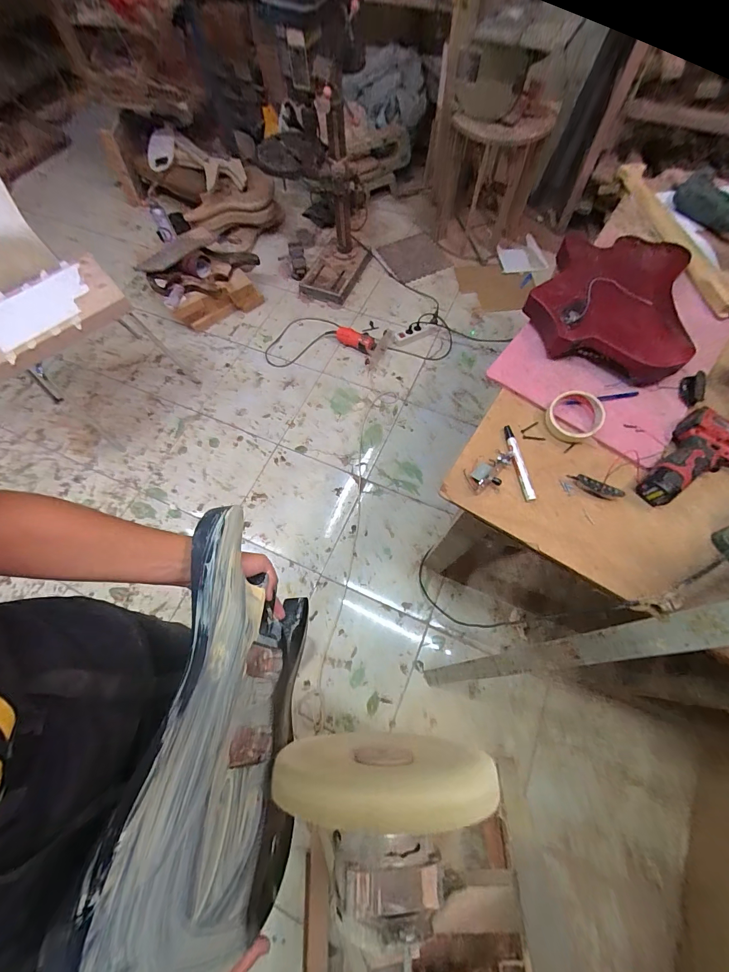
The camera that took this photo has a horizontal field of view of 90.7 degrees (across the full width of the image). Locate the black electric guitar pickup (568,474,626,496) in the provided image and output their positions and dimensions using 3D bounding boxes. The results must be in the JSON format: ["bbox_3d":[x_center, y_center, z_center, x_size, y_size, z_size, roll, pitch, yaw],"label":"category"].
[{"bbox_3d":[0.388,-0.001,0.604,0.080,0.026,0.015,27,69,13],"label":"black electric guitar pickup"}]

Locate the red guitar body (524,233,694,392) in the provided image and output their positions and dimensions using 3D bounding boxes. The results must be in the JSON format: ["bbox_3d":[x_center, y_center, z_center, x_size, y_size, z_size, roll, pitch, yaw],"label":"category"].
[{"bbox_3d":[0.513,-0.382,0.733,0.300,0.066,0.361,30,69,14],"label":"red guitar body"}]

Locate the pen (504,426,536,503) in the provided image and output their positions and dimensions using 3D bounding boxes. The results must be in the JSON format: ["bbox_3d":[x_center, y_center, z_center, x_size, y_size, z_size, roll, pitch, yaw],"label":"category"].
[{"bbox_3d":[0.268,-0.042,0.629,0.020,0.017,0.144,-9,65,-3],"label":"pen"}]

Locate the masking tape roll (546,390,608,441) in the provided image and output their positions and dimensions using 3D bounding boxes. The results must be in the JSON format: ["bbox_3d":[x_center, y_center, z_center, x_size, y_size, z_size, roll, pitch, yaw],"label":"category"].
[{"bbox_3d":[0.378,-0.128,0.644,0.087,0.030,0.089,-1,65,1],"label":"masking tape roll"}]

